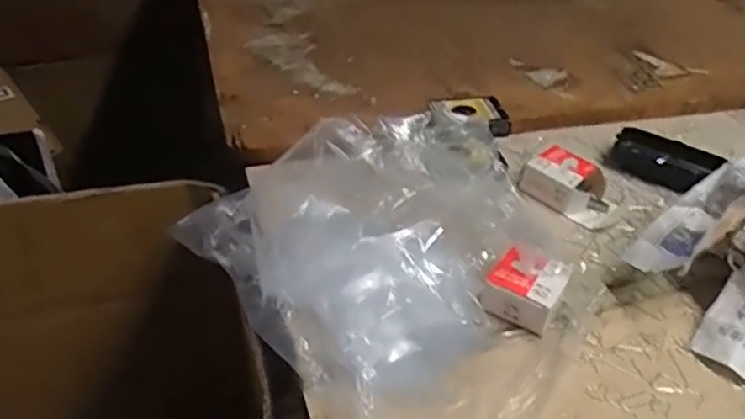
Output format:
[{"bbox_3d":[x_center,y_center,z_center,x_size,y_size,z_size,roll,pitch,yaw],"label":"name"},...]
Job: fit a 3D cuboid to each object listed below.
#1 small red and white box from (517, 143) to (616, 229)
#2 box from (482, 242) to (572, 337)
[{"bbox_3d":[0.186,-0.025,0.601,0.053,0.027,0.083,-26,47,-32],"label":"small red and white box"},{"bbox_3d":[0.117,0.058,0.490,0.052,0.032,0.055,21,42,22],"label":"box"}]

